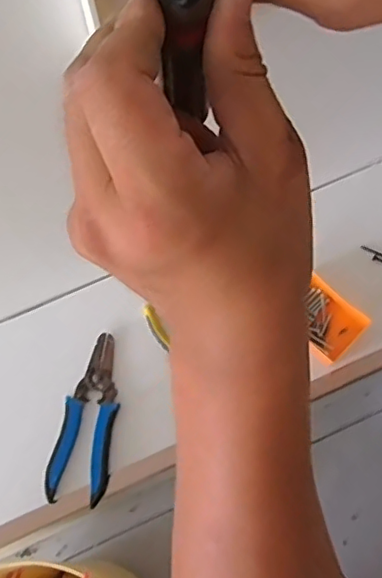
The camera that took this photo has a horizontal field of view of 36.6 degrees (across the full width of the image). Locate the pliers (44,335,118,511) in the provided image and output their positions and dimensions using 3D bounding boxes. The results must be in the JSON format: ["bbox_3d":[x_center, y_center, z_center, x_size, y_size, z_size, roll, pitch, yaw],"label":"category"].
[{"bbox_3d":[-0.110,0.136,0.618,0.062,0.021,0.172,7,71,5],"label":"pliers"}]

